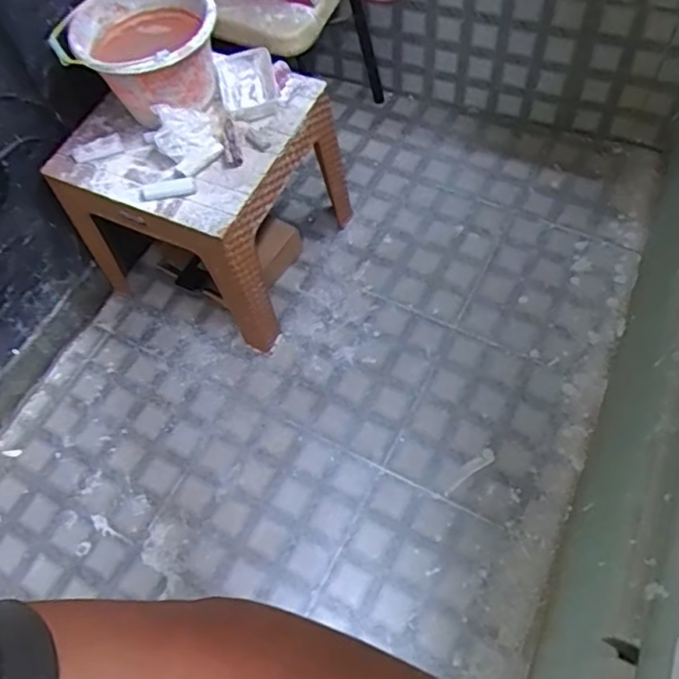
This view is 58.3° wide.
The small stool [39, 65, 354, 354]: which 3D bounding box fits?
[{"bbox_3d":[-0.300,-0.361,1.493,0.459,0.493,0.505,21,65,16],"label":"small stool"}]

